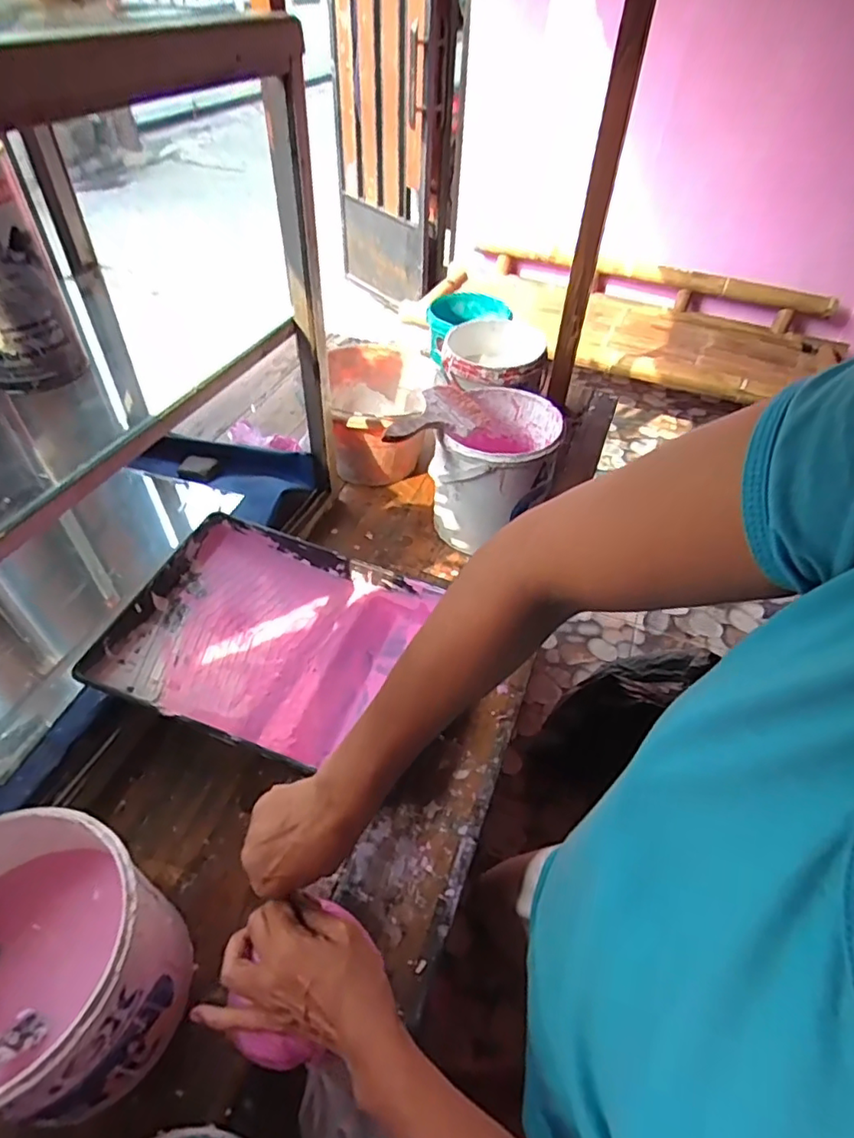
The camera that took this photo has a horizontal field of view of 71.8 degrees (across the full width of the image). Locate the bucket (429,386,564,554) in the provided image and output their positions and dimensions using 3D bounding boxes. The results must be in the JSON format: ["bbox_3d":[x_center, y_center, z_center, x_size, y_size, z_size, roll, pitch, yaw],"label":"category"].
[{"bbox_3d":[0.103,-0.150,0.897,0.175,0.182,0.184,13,49,13],"label":"bucket"}]

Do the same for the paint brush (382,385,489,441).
[{"bbox_3d":[0.008,-0.204,0.797,0.088,0.018,0.195,44,45,10],"label":"paint brush"}]

